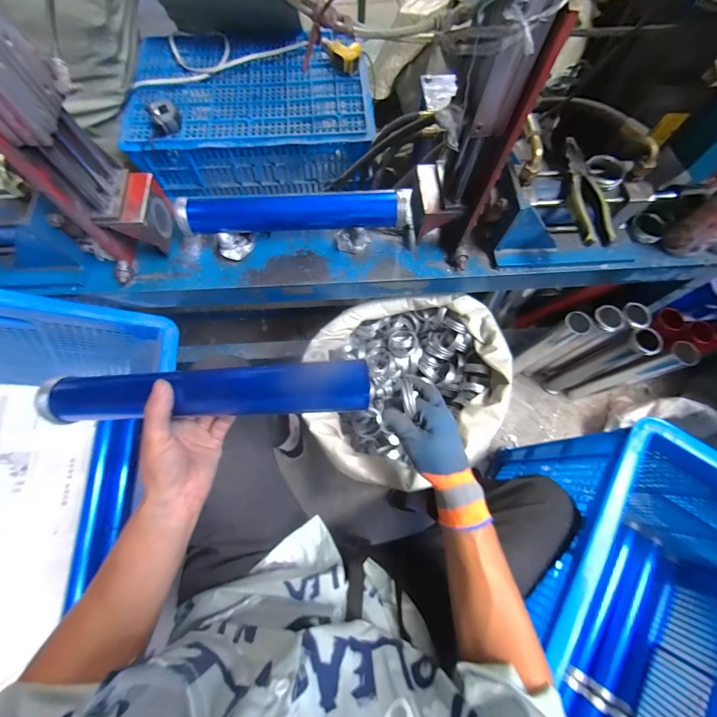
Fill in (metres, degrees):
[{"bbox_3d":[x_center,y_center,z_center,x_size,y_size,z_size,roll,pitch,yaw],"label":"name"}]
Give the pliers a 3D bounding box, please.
[{"bbox_3d":[0.340,-0.253,0.486,0.046,0.025,0.184,0,69,1],"label":"pliers"}]

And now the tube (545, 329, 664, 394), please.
[{"bbox_3d":[0.601,0.024,0.825,0.054,0.340,0.059,-20,70,-7],"label":"tube"}]

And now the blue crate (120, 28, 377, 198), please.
[{"bbox_3d":[-0.285,-0.684,0.913,0.619,0.189,0.382,-6,69,-1],"label":"blue crate"}]

